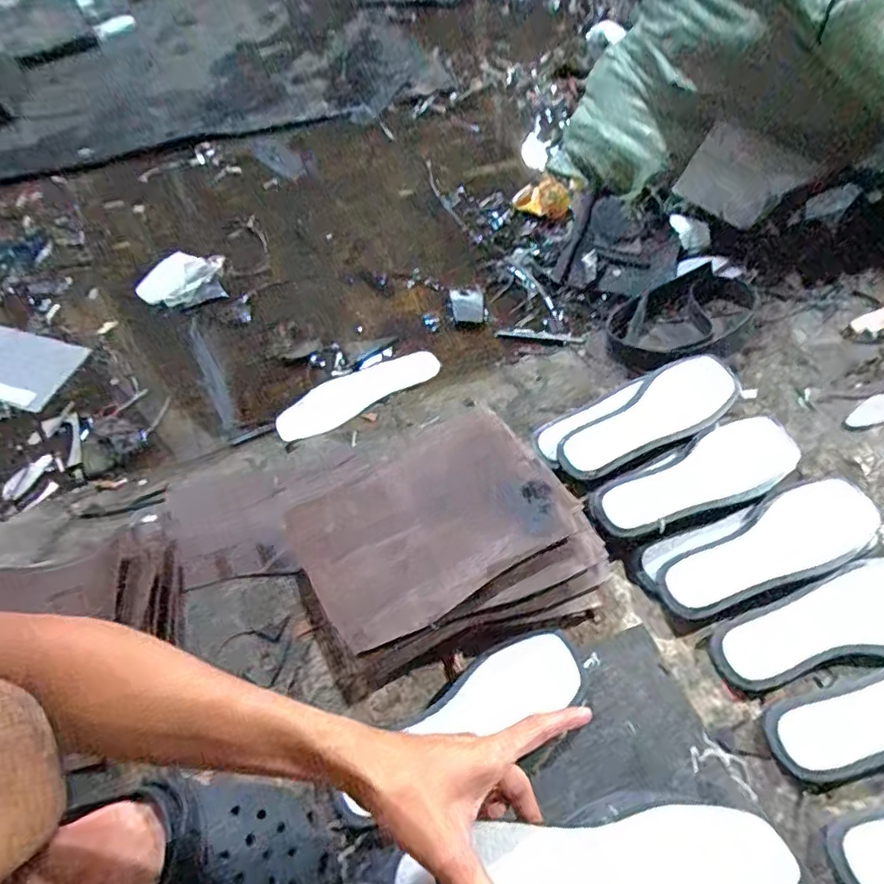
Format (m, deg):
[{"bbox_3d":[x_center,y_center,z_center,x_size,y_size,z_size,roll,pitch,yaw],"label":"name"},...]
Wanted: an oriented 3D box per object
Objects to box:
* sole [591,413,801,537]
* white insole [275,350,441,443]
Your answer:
[{"bbox_3d":[0.286,0.042,0.633,0.246,0.027,0.082,-25,57,-12],"label":"sole"},{"bbox_3d":[-0.121,-0.073,0.833,0.244,0.011,0.079,-32,59,-16],"label":"white insole"}]

